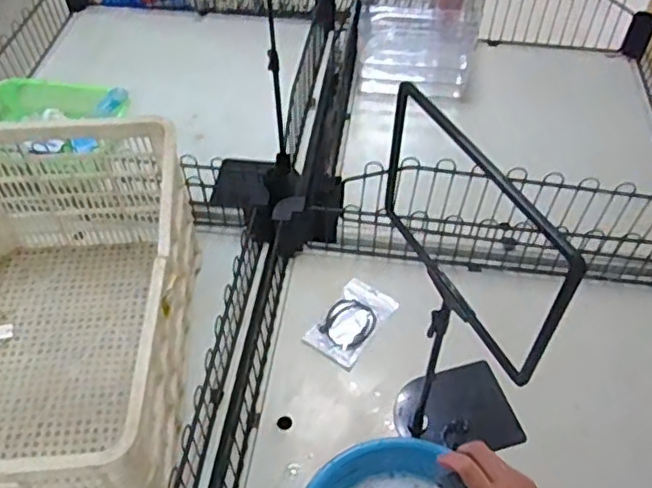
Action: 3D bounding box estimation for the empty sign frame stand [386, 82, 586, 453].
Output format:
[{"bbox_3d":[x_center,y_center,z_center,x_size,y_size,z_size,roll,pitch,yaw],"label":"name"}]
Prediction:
[{"bbox_3d":[0.207,0.076,0.851,0.161,0.566,0.294,-23,54,-19],"label":"empty sign frame stand"}]

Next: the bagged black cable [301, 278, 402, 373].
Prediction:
[{"bbox_3d":[0.047,0.144,1.181,0.110,0.029,0.175,29,55,22],"label":"bagged black cable"}]

